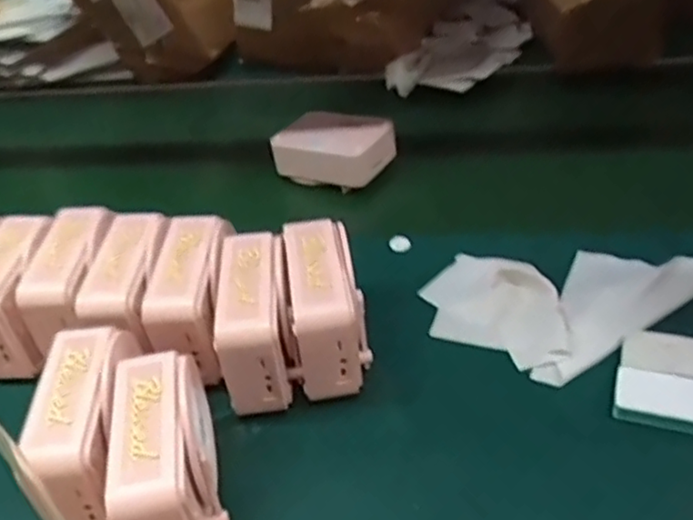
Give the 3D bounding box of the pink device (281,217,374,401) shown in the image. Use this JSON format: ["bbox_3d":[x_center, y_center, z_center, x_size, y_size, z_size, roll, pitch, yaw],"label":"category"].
[{"bbox_3d":[-0.016,0.037,0.563,0.057,0.092,0.127,-9,40,-2],"label":"pink device"}]

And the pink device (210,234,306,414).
[{"bbox_3d":[-0.073,0.049,0.560,0.061,0.091,0.125,-11,40,-3],"label":"pink device"}]

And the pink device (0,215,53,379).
[{"bbox_3d":[-0.289,0.032,0.608,0.066,0.095,0.122,-4,40,5],"label":"pink device"}]

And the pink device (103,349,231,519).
[{"bbox_3d":[-0.117,0.137,0.463,0.061,0.092,0.135,-12,40,-5],"label":"pink device"}]

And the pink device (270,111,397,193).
[{"bbox_3d":[-0.019,-0.133,0.811,0.137,0.062,0.077,19,46,29],"label":"pink device"}]

